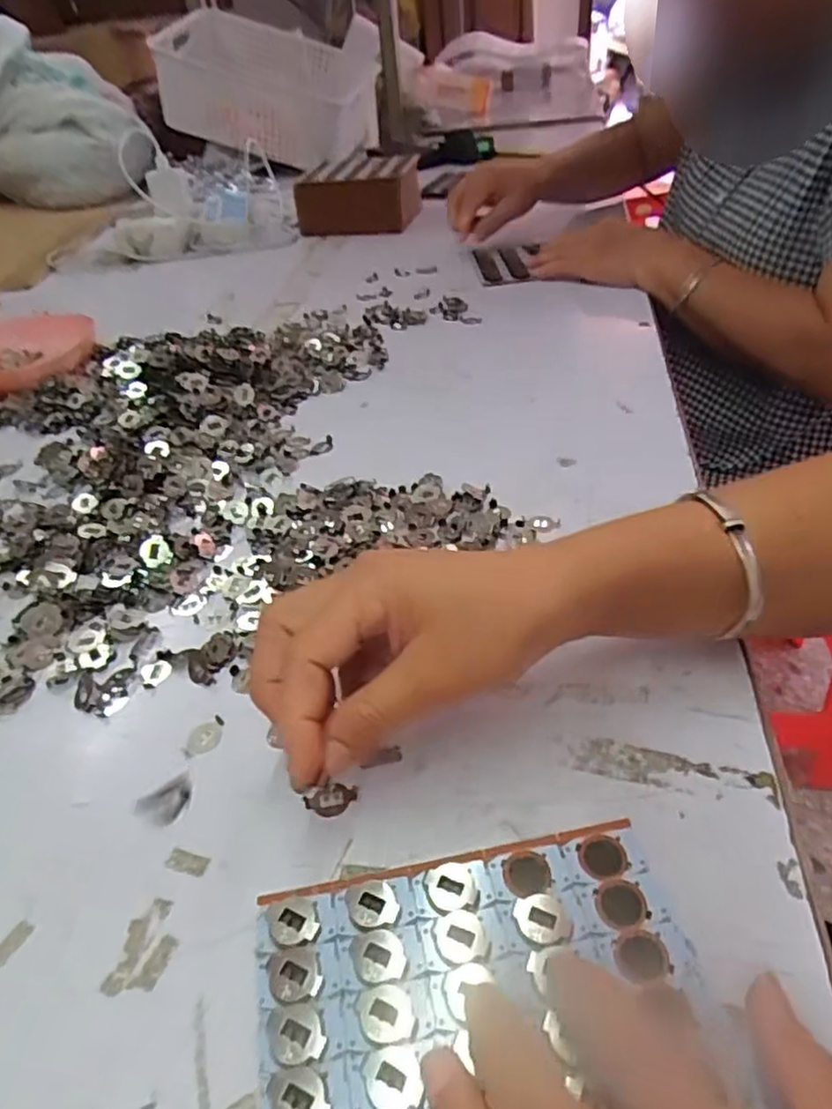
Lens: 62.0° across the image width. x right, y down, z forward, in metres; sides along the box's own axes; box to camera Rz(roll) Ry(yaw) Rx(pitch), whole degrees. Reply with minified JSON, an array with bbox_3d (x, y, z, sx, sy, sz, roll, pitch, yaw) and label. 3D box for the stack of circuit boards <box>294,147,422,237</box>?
[{"bbox_3d":[-0.083,-0.508,0.972,0.163,0.070,0.111,3,41,11],"label":"stack of circuit boards"}]

